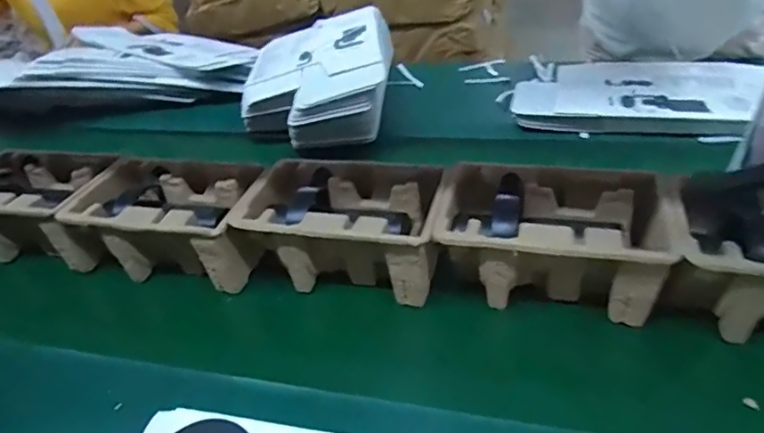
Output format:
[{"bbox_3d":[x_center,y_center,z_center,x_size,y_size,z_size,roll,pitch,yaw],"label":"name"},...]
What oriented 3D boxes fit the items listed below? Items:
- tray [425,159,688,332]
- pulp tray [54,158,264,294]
[{"bbox_3d":[0.181,0.036,0.577,0.226,0.123,0.141,7,39,18],"label":"tray"},{"bbox_3d":[-0.261,0.006,0.675,0.227,0.101,0.142,3,38,14],"label":"pulp tray"}]

